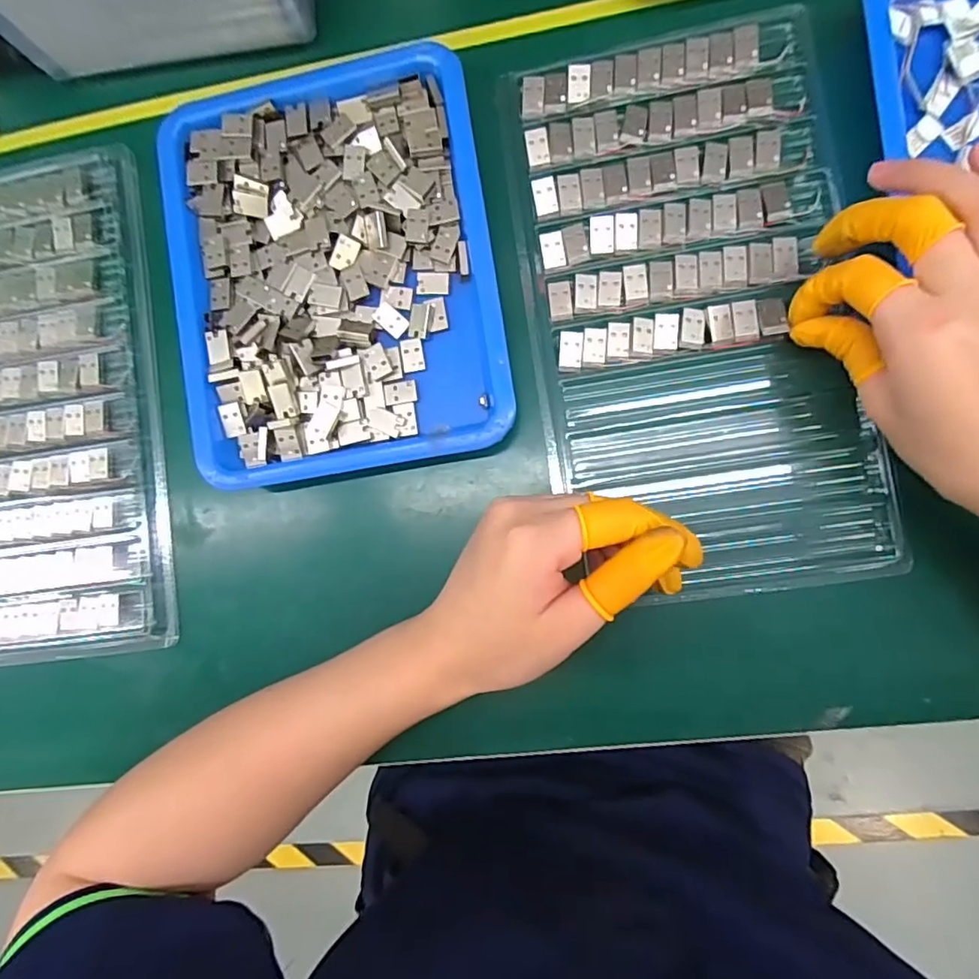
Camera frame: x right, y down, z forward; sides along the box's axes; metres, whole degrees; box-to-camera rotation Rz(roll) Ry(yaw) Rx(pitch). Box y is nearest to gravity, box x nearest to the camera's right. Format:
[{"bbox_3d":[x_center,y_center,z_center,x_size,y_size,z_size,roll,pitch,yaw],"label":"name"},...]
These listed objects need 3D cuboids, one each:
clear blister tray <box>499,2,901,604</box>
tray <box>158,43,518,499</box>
[{"bbox_3d":[0.102,-0.090,0.288,0.157,0.017,0.287,-9,90,7],"label":"clear blister tray"},{"bbox_3d":[-0.084,-0.118,0.300,0.170,0.024,0.215,-9,87,7],"label":"tray"}]

